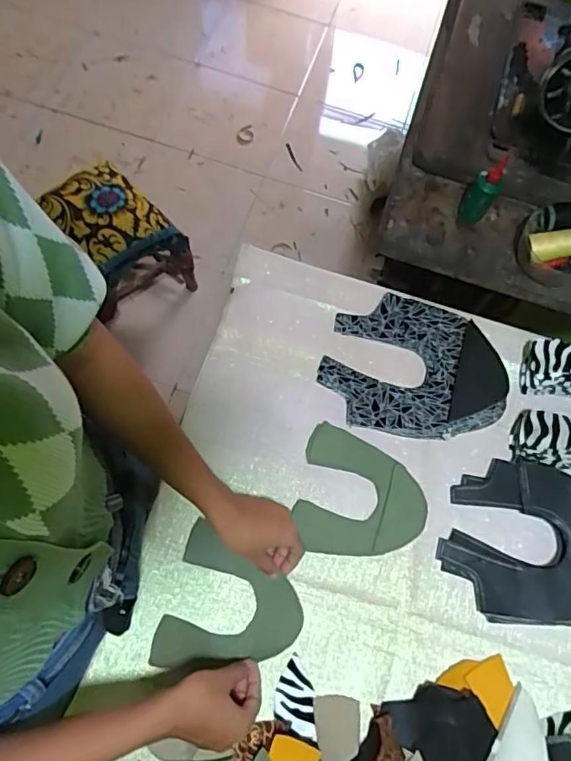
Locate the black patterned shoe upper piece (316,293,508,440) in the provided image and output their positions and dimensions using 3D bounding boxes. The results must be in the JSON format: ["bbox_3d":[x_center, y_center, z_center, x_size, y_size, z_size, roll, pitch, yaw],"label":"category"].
[{"bbox_3d":[0.175,-0.023,0.708,0.246,0.063,0.193,7,69,-3],"label":"black patterned shoe upper piece"}]

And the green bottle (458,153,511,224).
[{"bbox_3d":[0.306,-0.294,0.806,0.044,0.098,0.040,26,68,5],"label":"green bottle"}]

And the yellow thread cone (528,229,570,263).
[{"bbox_3d":[0.422,-0.202,0.777,0.112,0.041,0.037,-6,66,11],"label":"yellow thread cone"}]

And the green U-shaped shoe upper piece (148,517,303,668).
[{"bbox_3d":[-0.059,0.261,0.594,0.150,0.010,0.149,16,67,5],"label":"green U-shaped shoe upper piece"}]

